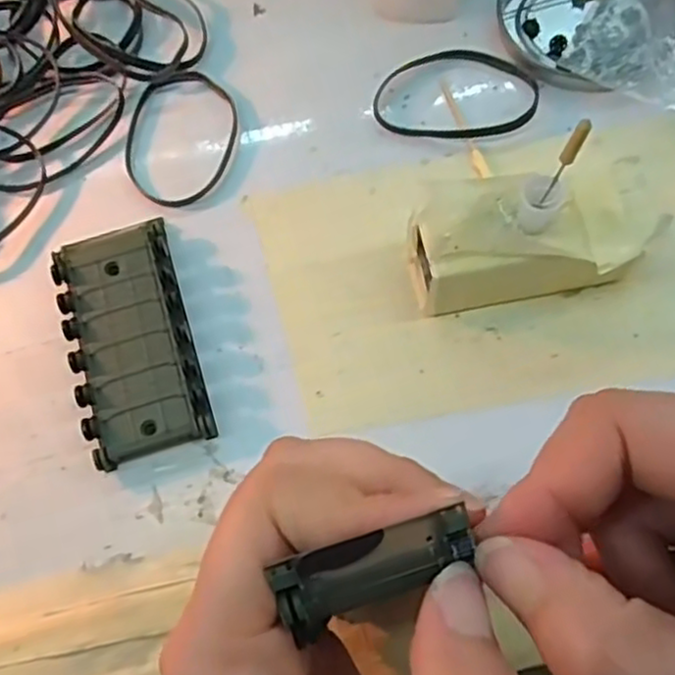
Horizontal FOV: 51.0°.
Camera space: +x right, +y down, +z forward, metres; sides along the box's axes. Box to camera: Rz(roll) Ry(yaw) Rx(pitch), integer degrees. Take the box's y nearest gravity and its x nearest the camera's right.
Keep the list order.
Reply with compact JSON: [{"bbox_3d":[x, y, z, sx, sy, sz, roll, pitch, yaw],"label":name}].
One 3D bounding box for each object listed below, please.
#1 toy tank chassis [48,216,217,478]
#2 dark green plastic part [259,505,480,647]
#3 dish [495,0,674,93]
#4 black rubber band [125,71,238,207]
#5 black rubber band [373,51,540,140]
[{"bbox_3d":[-0.077,0.000,0.265,0.043,0.016,0.089,-17,69,-4],"label":"toy tank chassis"},{"bbox_3d":[0.008,0.048,0.148,0.042,0.011,0.012,-22,70,-2],"label":"dark green plastic part"},{"bbox_3d":[0.112,-0.146,0.317,0.077,0.012,0.075,-1,69,2],"label":"dish"},{"bbox_3d":[-0.068,-0.088,0.307,0.048,0.004,0.070,3,69,4],"label":"black rubber band"},{"bbox_3d":[0.052,-0.106,0.307,0.069,0.004,0.048,10,70,6],"label":"black rubber band"}]

